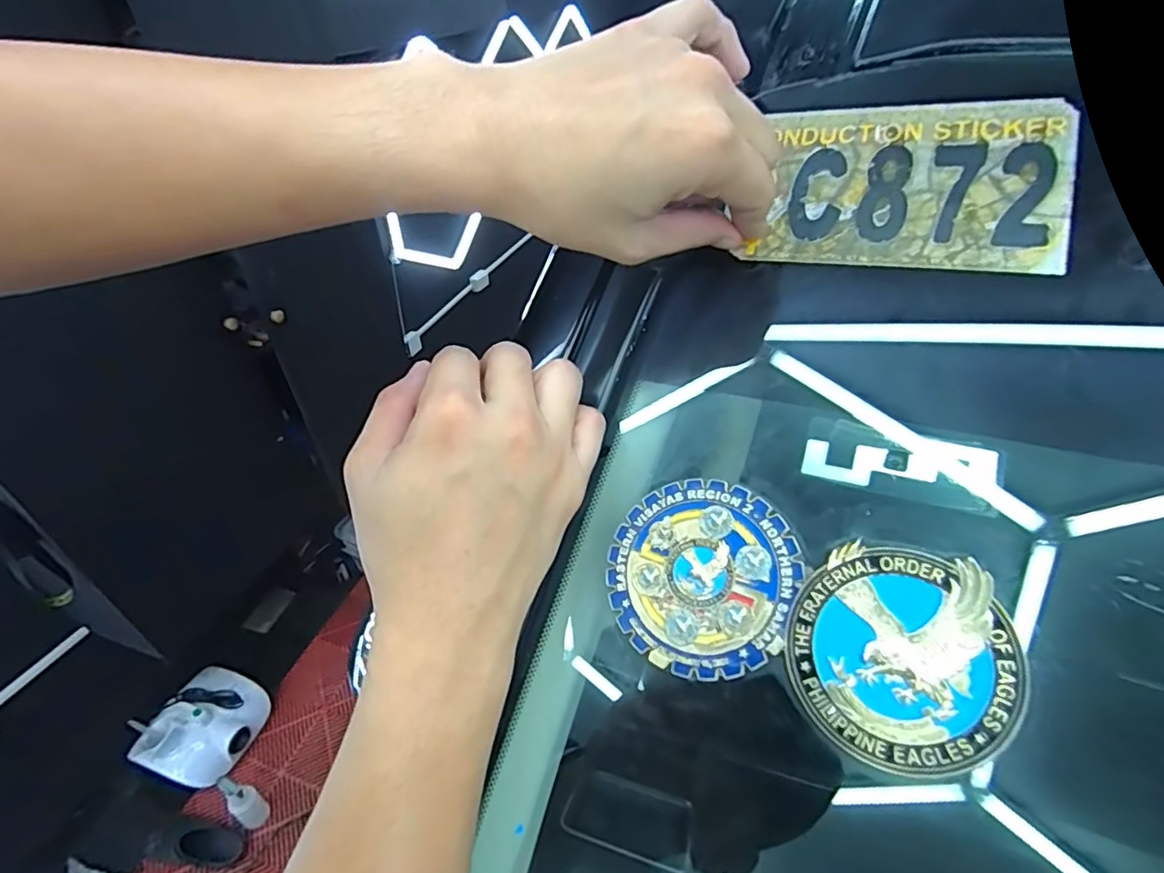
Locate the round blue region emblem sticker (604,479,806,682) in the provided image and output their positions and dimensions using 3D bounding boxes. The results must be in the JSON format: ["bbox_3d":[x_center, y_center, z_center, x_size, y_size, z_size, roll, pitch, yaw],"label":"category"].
[{"bbox_3d":[0.045,0.054,0.220,0.071,0.004,0.072,-6,71,18],"label":"round blue region emblem sticker"}]

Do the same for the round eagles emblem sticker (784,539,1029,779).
[{"bbox_3d":[0.107,0.074,0.191,0.067,0.004,0.069,-6,71,18],"label":"round eagles emblem sticker"}]

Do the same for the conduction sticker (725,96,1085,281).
[{"bbox_3d":[0.140,-0.109,0.246,0.116,0.004,0.081,11,76,23],"label":"conduction sticker"}]

